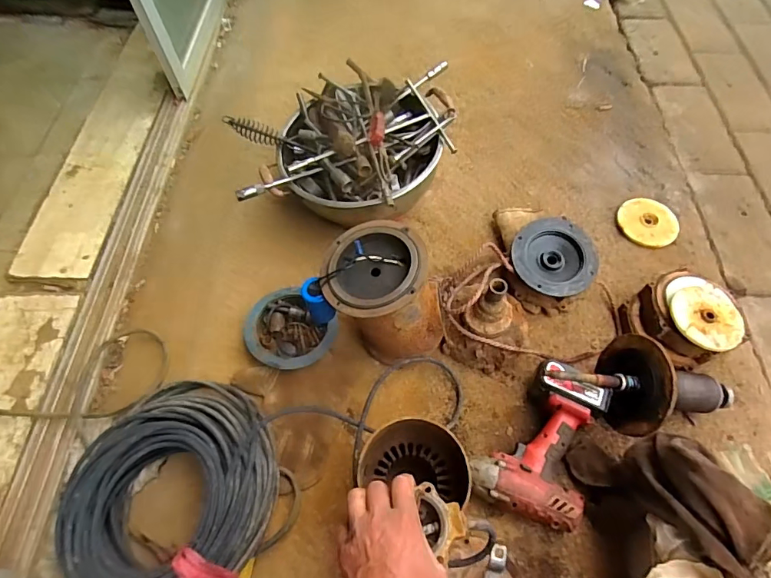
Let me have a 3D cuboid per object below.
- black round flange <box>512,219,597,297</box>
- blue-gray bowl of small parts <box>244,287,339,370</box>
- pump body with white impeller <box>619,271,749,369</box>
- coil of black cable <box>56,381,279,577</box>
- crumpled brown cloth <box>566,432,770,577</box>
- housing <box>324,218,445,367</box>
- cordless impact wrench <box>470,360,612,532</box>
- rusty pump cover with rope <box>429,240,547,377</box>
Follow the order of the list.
[{"bbox_3d":[0.298,-0.058,0.811,0.142,0.030,0.151,-1,61,1],"label":"black round flange"},{"bbox_3d":[-0.167,0.072,0.784,0.144,0.040,0.133,-1,61,1],"label":"blue-gray bowl of small parts"},{"bbox_3d":[0.511,0.052,0.783,0.167,0.099,0.155,-25,63,-12],"label":"pump body with white impeller"},{"bbox_3d":[-0.298,0.273,0.642,0.292,0.110,0.293,-1,61,1],"label":"coil of black cable"},{"bbox_3d":[0.352,0.248,0.602,0.106,0.245,0.112,-34,99,-19],"label":"crumpled brown cloth"},{"bbox_3d":[0.003,0.008,0.715,0.150,0.217,0.154,-10,61,10],"label":"housing"},{"bbox_3d":[0.228,0.220,0.685,0.162,0.077,0.225,20,63,12],"label":"cordless impact wrench"},{"bbox_3d":[0.167,0.028,0.758,0.155,0.146,0.189,-19,62,-9],"label":"rusty pump cover with rope"}]

